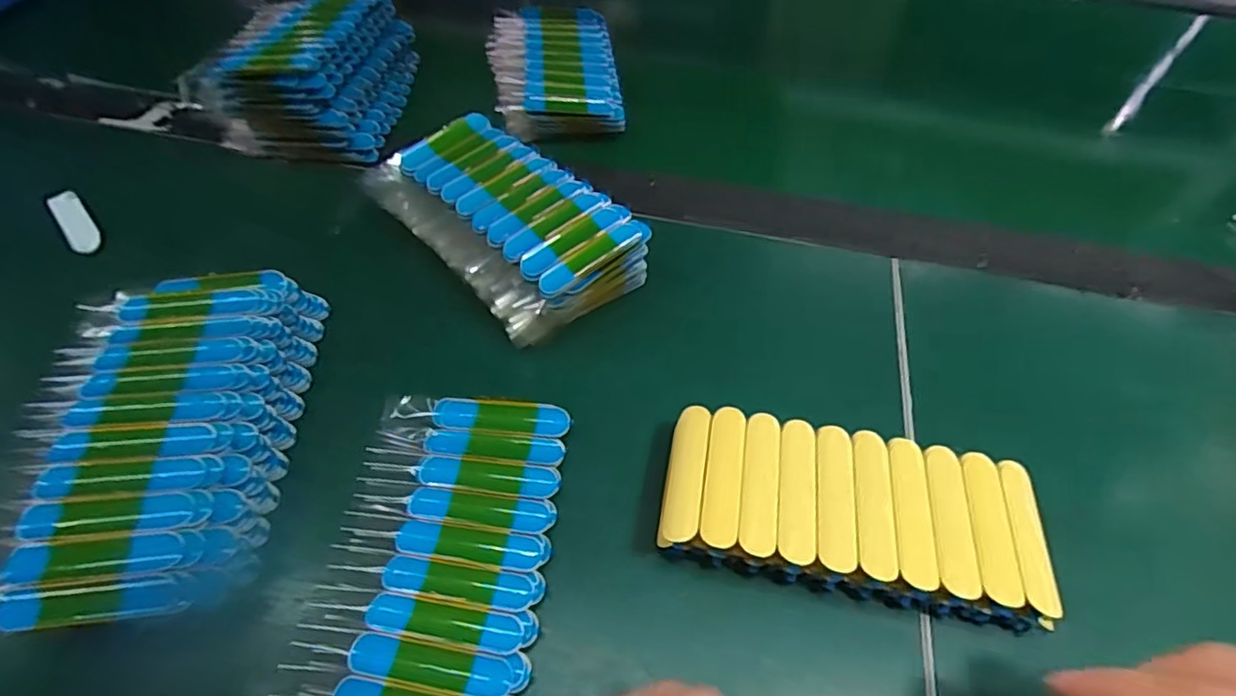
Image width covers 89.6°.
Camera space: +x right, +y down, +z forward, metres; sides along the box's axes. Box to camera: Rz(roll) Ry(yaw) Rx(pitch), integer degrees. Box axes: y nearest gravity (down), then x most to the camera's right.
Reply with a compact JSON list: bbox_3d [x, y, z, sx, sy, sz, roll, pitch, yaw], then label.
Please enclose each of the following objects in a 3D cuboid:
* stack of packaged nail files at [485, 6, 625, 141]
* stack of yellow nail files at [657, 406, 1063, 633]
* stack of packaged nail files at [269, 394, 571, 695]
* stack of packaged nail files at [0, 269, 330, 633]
[{"bbox_3d":[-0.049,-0.217,0.477,0.093,0.023,0.165,-3,54,-5],"label":"stack of packaged nail files"},{"bbox_3d":[0.096,0.071,0.267,0.149,0.032,0.066,11,54,5],"label":"stack of yellow nail files"},{"bbox_3d":[-0.076,0.088,0.258,0.091,0.009,0.153,6,53,2],"label":"stack of packaged nail files"},{"bbox_3d":[-0.203,0.034,0.280,0.102,0.033,0.171,-4,54,-6],"label":"stack of packaged nail files"}]

